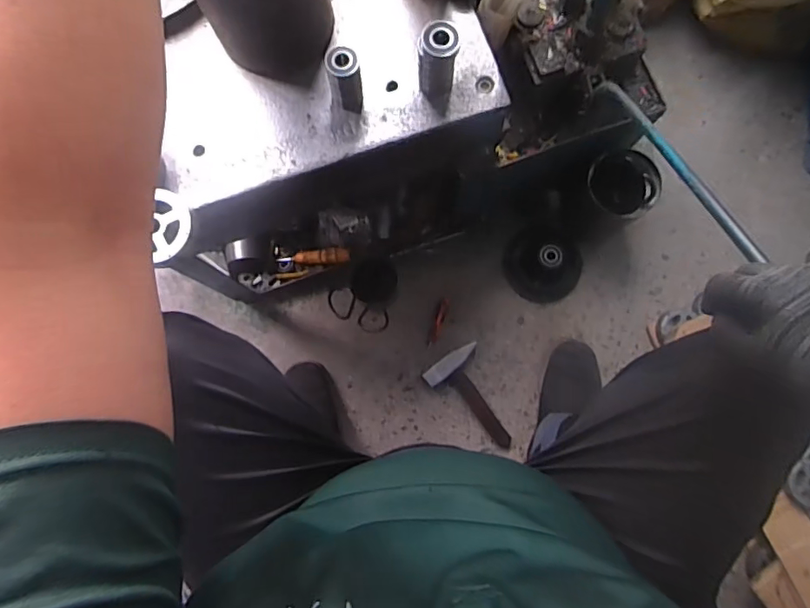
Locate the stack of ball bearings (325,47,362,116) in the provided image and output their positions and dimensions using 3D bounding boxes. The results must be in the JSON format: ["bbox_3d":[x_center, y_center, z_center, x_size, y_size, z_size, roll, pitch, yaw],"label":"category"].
[{"bbox_3d":[-0.062,-0.232,0.545,0.035,0.074,0.033,-7,81,0],"label":"stack of ball bearings"}]

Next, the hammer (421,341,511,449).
[{"bbox_3d":[0.129,0.179,0.956,0.107,0.024,0.193,-32,82,-4],"label":"hammer"}]

